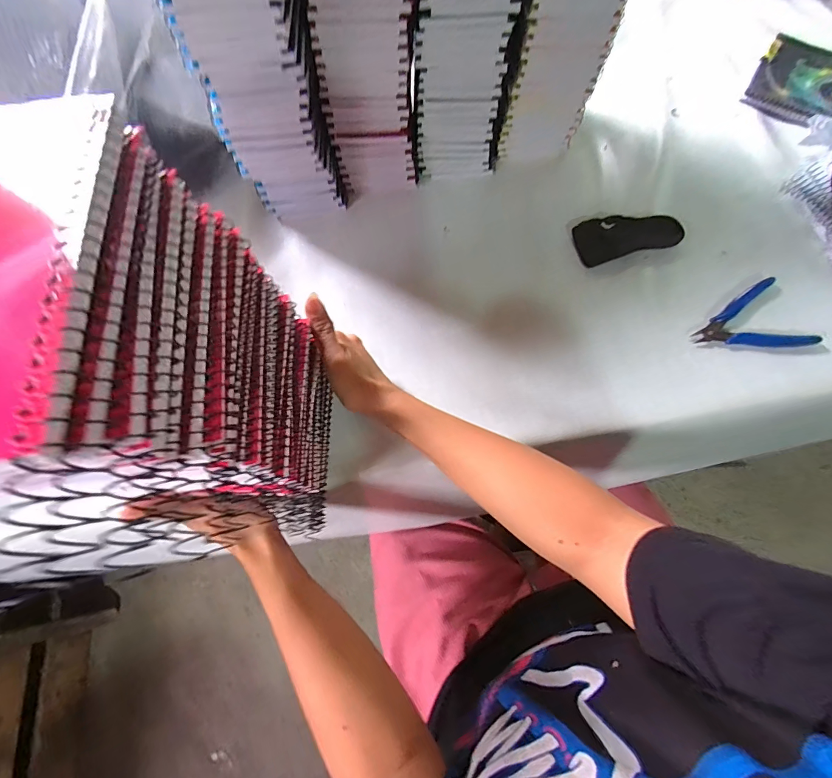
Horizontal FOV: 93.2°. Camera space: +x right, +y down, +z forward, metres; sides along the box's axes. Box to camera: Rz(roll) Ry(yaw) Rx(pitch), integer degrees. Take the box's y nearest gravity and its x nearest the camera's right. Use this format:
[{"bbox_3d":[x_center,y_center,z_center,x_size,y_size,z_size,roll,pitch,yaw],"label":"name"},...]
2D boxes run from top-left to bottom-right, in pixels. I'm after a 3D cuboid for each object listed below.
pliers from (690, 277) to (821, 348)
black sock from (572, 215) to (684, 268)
[{"bbox_3d":[0.353,-0.066,0.415,0.109,0.015,0.078,-20,71,-6],"label":"pliers"},{"bbox_3d":[0.249,-0.182,0.462,0.117,0.014,0.057,-11,70,-3],"label":"black sock"}]

